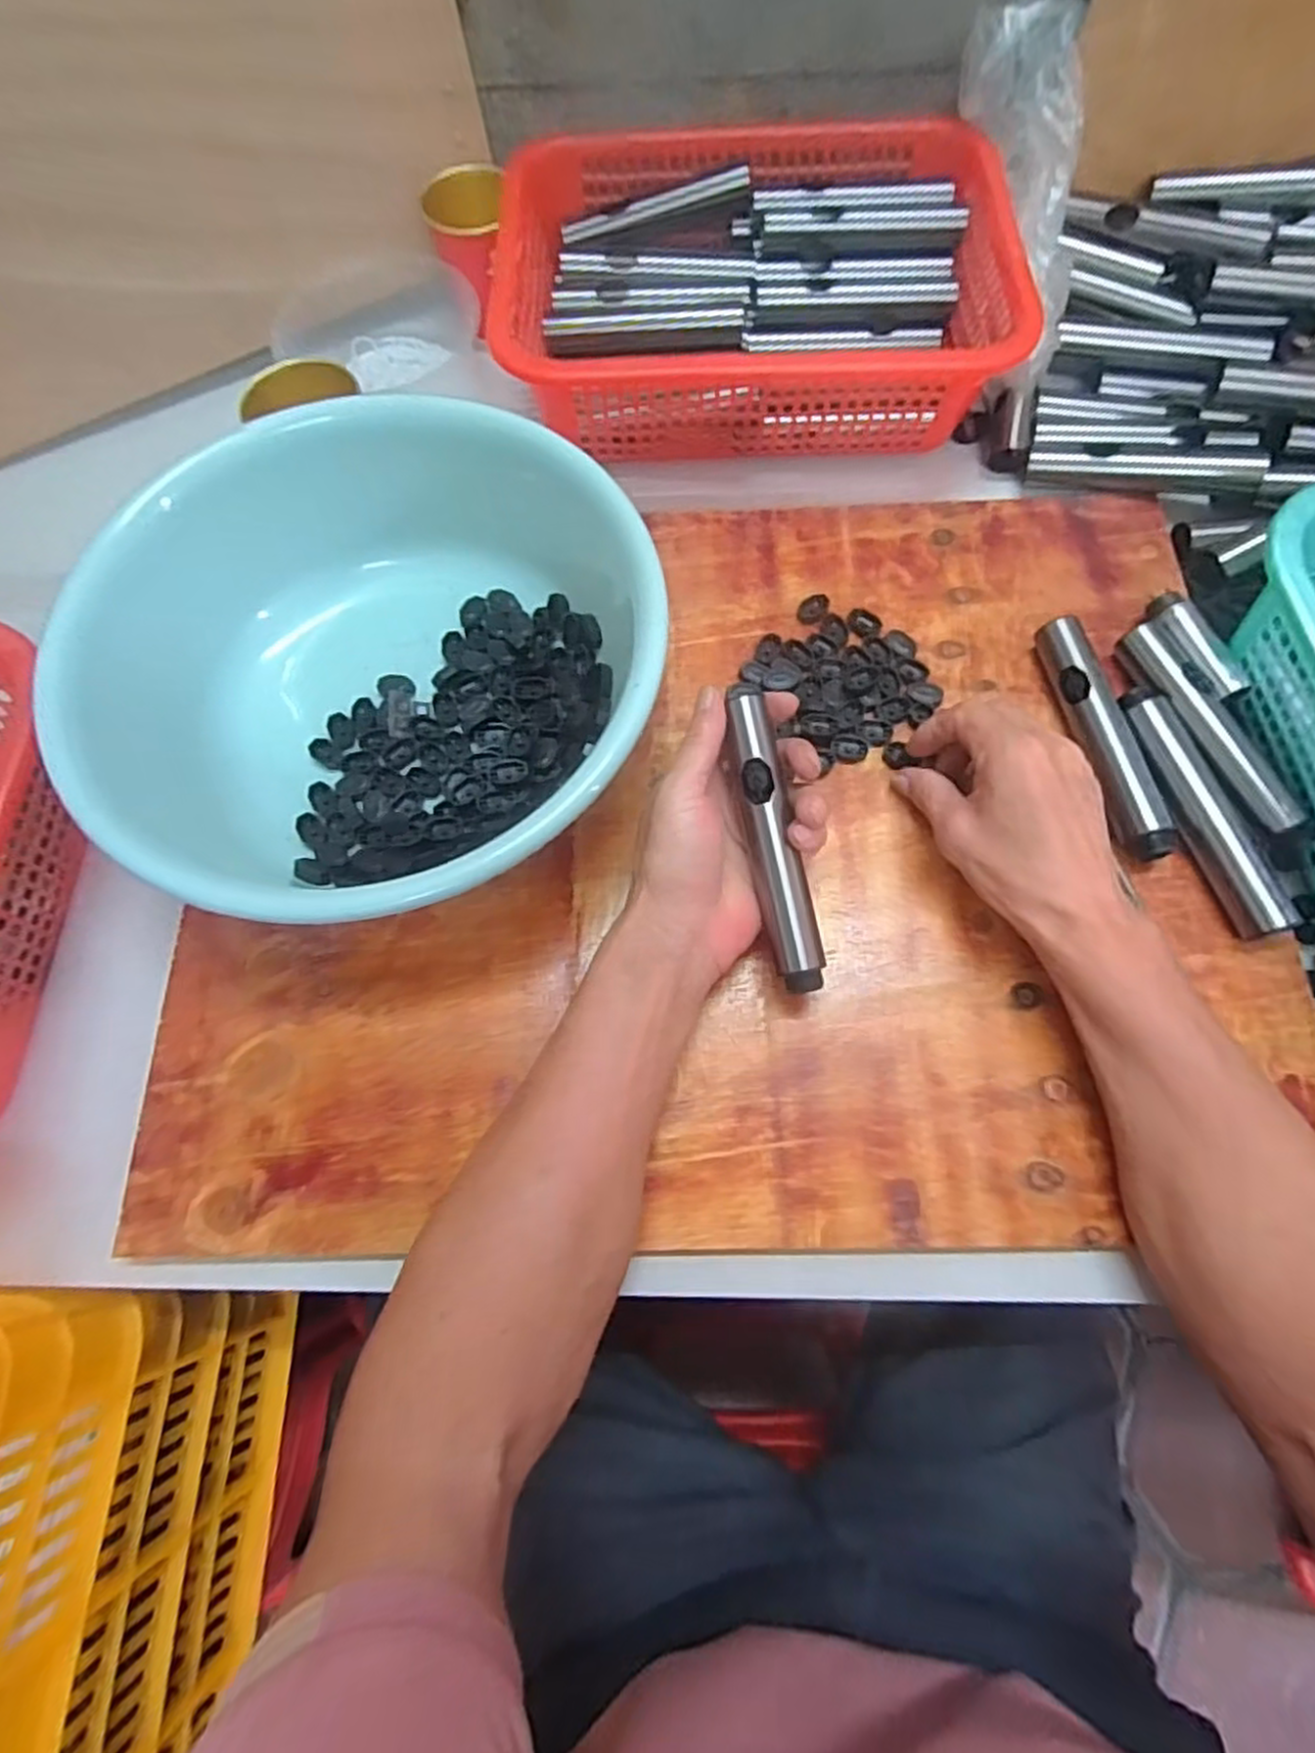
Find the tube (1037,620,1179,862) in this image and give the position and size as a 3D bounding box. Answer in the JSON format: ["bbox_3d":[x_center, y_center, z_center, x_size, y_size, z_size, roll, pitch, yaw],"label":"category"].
[{"bbox_3d":[0.258,-0.082,0.438,0.024,0.027,0.152,-14,71,-2],"label":"tube"}]

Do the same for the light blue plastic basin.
[{"bbox_3d":[-0.140,-0.090,0.411,0.266,0.099,0.249,-1,71,2],"label":"light blue plastic basin"}]

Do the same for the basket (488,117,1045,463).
[{"bbox_3d":[0.064,-0.410,0.524,0.323,0.072,0.230,-2,71,2],"label":"basket"}]

